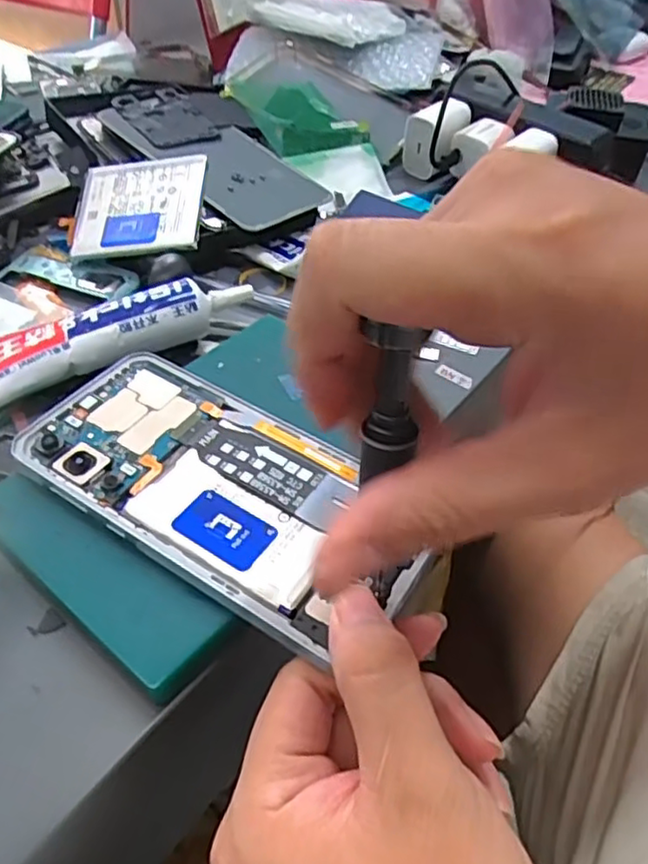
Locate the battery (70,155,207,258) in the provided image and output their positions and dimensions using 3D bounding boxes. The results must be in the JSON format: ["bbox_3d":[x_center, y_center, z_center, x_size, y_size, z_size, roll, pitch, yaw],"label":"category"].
[{"bbox_3d":[-0.106,-0.130,0.378,0.077,0.004,0.065,-2,67,12],"label":"battery"}]

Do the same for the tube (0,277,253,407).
[{"bbox_3d":[-0.099,-0.049,0.311,0.133,0.017,0.029,-19,50,-21],"label":"tube"}]

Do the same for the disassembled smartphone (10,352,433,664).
[{"bbox_3d":[-0.040,0.020,0.252,0.159,0.006,0.075,28,53,19],"label":"disassembled smartphone"}]

